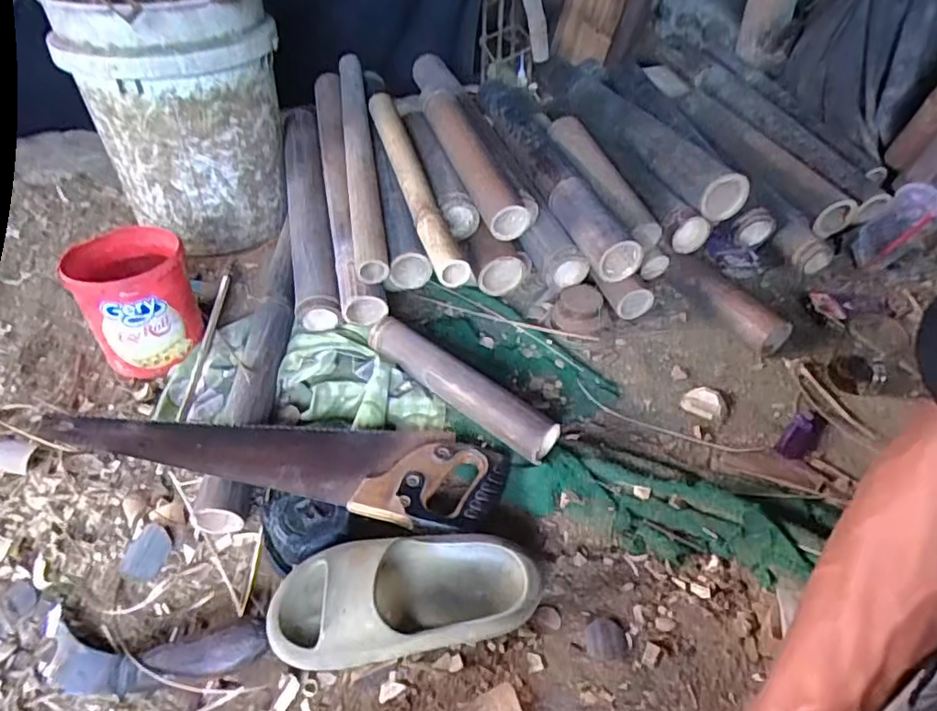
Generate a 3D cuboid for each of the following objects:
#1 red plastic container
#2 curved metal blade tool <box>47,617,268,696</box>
[{"bbox_3d":[-0.440,-0.073,0.810,0.128,0.152,0.136,-1,44,1],"label":"red plastic container"},{"bbox_3d":[-0.290,0.274,0.551,0.207,0.033,0.057,0,45,0],"label":"curved metal blade tool"}]

